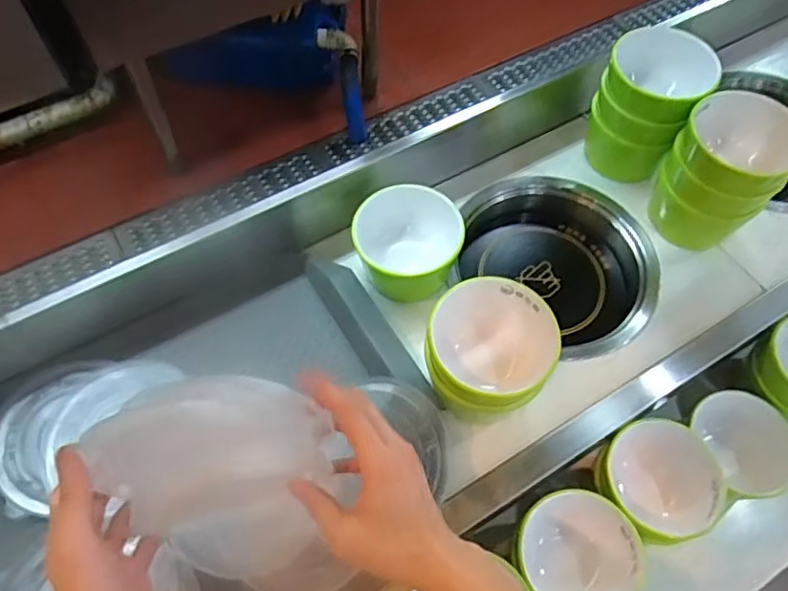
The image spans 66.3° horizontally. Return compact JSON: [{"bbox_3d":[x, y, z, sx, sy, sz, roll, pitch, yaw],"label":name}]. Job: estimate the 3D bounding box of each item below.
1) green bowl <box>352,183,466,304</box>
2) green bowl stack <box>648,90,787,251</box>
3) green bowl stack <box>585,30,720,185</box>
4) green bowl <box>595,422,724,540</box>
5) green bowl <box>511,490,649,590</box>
[{"bbox_3d":[0.013,-0.052,0.619,0.106,0.067,0.095,3,60,0],"label":"green bowl"},{"bbox_3d":[0.339,-0.124,0.633,0.101,0.133,0.103,-33,66,-18],"label":"green bowl stack"},{"bbox_3d":[0.281,-0.209,0.675,0.100,0.129,0.089,35,65,17],"label":"green bowl stack"},{"bbox_3d":[0.253,0.182,0.587,0.103,0.055,0.105,1,60,-1],"label":"green bowl"},{"bbox_3d":[0.163,0.240,0.551,0.110,0.054,0.108,1,60,-1],"label":"green bowl"}]

